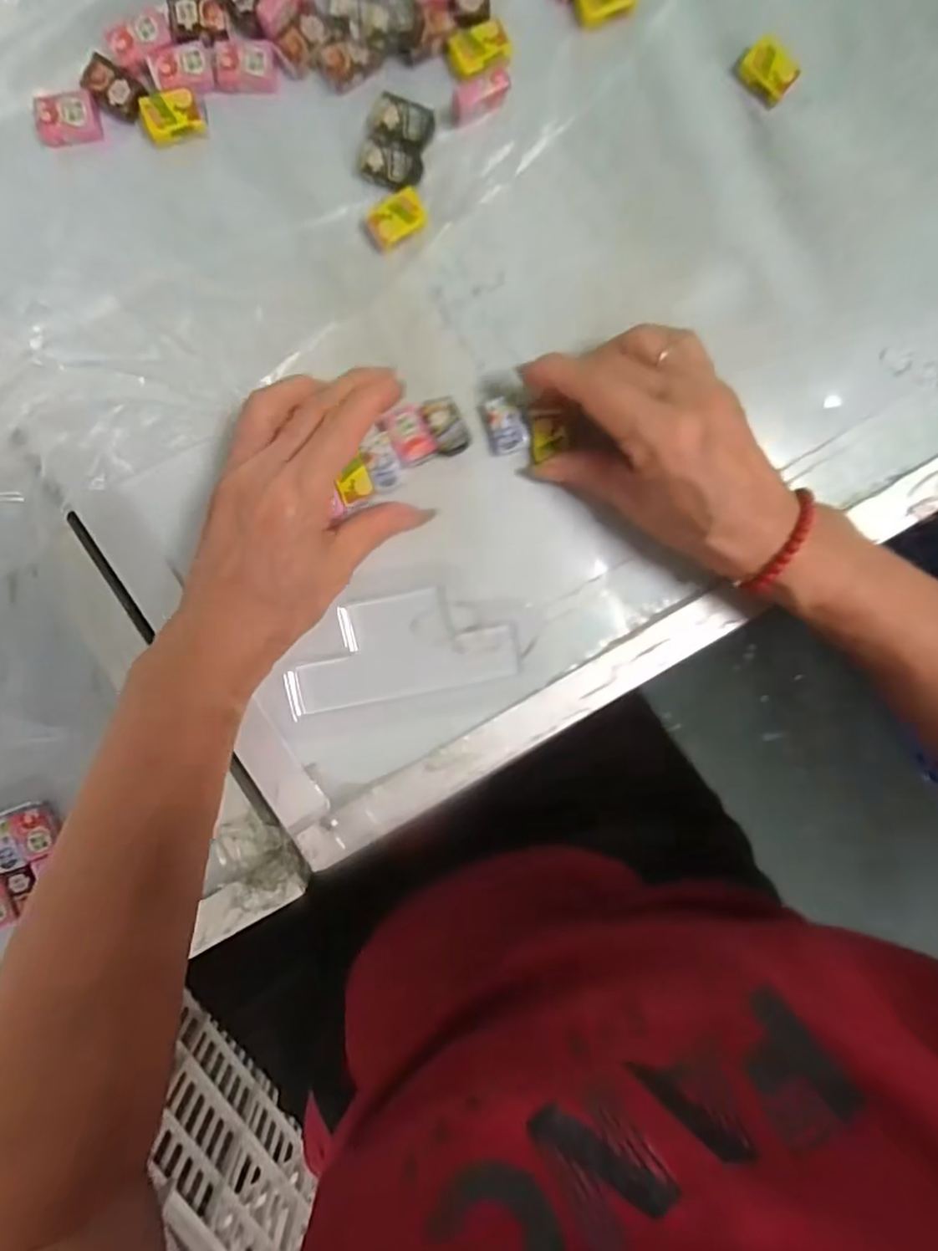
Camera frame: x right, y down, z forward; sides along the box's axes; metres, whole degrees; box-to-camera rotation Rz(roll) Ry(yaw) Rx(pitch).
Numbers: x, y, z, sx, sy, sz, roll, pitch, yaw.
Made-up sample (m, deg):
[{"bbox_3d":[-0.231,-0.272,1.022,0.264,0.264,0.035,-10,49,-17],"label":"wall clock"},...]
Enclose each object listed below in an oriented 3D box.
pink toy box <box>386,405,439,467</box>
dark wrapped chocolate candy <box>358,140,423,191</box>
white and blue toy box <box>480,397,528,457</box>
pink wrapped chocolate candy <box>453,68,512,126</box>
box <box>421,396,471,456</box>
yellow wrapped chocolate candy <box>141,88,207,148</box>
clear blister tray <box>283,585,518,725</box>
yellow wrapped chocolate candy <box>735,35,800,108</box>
[{"bbox_3d":[-0.028,-0.092,0.312,0.019,0.004,0.026,-23,98,-1],"label":"pink toy box"},{"bbox_3d":[-0.036,-0.213,0.299,0.028,0.008,0.017,9,96,-5],"label":"dark wrapped chocolate candy"},{"bbox_3d":[0.017,-0.098,0.313,0.018,0.005,0.026,-20,98,-2],"label":"white and blue toy box"},{"bbox_3d":[0.005,-0.242,0.293,0.025,0.018,0.011,-19,98,-2],"label":"pink wrapped chocolate candy"},{"bbox_3d":[-0.010,-0.097,0.312,0.017,0.004,0.028,-26,98,-1],"label":"box"},{"bbox_3d":[-0.134,-0.231,0.291,0.027,0.005,0.020,-22,98,-1],"label":"yellow wrapped chocolate candy"},{"bbox_3d":[-0.035,0.011,0.328,0.116,0.010,0.052,-11,97,-3],"label":"clear blister tray"},{"bbox_3d":[0.140,-0.261,0.301,0.027,0.008,0.017,39,93,-7],"label":"yellow wrapped chocolate candy"}]

